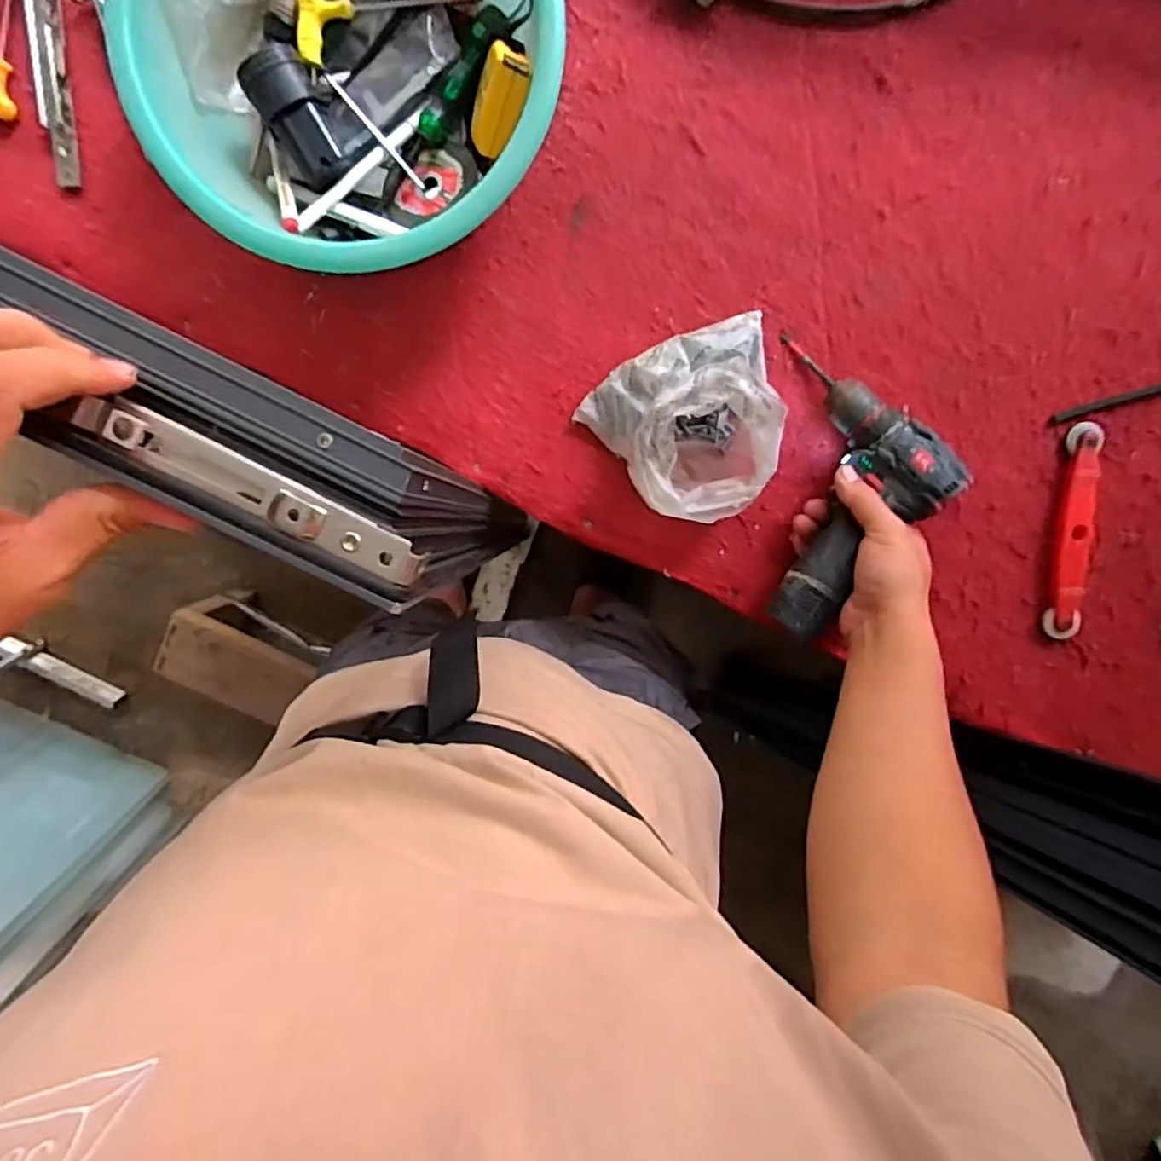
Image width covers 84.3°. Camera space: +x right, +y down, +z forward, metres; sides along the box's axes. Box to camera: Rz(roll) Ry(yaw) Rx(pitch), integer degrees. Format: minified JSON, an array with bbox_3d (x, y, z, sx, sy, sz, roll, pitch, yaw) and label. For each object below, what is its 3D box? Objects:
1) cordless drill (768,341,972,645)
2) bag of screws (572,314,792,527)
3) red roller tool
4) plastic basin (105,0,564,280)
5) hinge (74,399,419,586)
[{"bbox_3d":[0.230,-0.070,0.557,0.156,0.059,0.240,18,91,-2],"label":"cordless drill"},{"bbox_3d":[0.108,-0.143,0.557,0.169,0.083,0.160,-38,96,6],"label":"bag of screws"},{"bbox_3d":[0.461,-0.045,0.597,0.035,0.012,0.196,2,99,1],"label":"red roller tool"},{"bbox_3d":[-0.172,-0.400,0.506,0.306,0.110,0.297,0,99,1],"label":"plastic basin"},{"bbox_3d":[-0.134,-0.037,0.266,0.147,0.009,0.018,26,98,-3],"label":"hinge"}]

